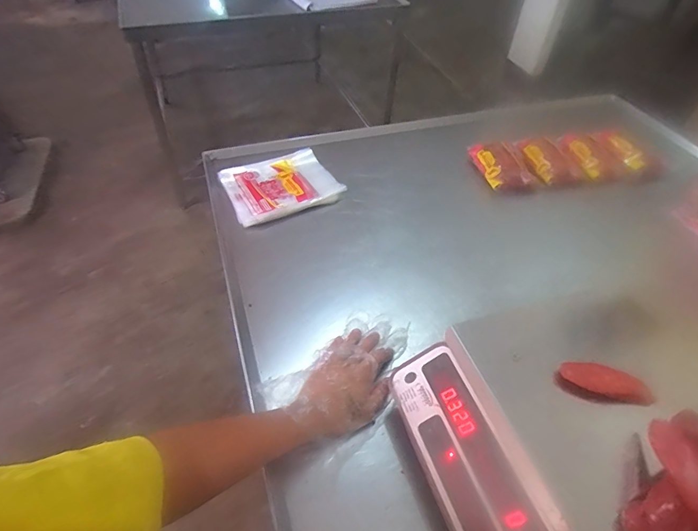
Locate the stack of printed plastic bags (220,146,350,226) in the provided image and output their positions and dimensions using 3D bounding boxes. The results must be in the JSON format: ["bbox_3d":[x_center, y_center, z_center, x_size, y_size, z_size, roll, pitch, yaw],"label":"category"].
[{"bbox_3d":[-0.131,-0.156,0.797,0.197,0.017,0.159,-20,53,-19],"label":"stack of printed plastic bags"}]

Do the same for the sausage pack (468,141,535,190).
[{"bbox_3d":[0.308,-0.207,0.858,0.092,0.027,0.122,-10,50,-11],"label":"sausage pack"}]

